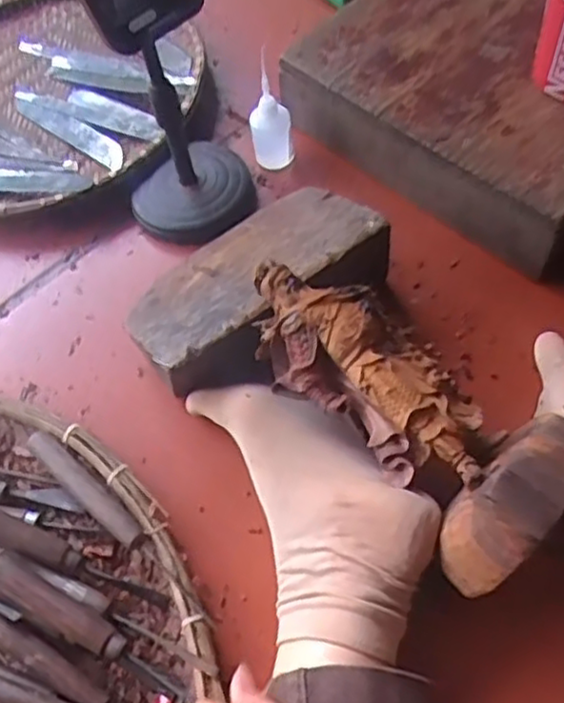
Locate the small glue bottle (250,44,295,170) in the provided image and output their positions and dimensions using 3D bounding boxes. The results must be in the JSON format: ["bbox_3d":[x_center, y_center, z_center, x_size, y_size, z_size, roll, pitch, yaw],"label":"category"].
[{"bbox_3d":[-0.010,-0.209,0.631,0.036,0.106,0.028,-8,59,-1],"label":"small glue bottle"}]

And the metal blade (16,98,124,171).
[{"bbox_3d":[-0.211,-0.224,0.712,0.166,0.004,0.029,36,75,27],"label":"metal blade"}]

